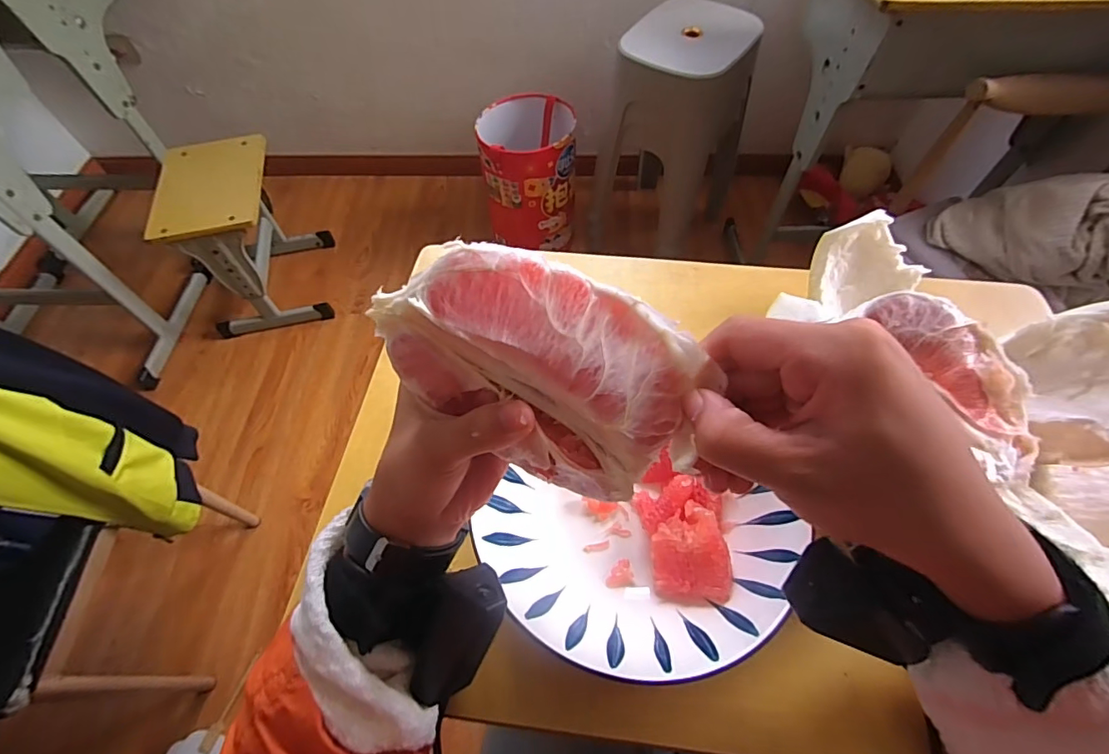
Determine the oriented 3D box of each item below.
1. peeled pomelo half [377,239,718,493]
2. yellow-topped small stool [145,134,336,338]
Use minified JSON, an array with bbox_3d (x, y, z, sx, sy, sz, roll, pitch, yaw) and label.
[{"bbox_3d":[-0.009,-0.006,0.220,0.124,0.070,0.076,32,87,-5],"label":"peeled pomelo half"},{"bbox_3d":[-0.826,-0.375,1.351,0.283,0.375,0.333,-11,60,-6],"label":"yellow-topped small stool"}]

